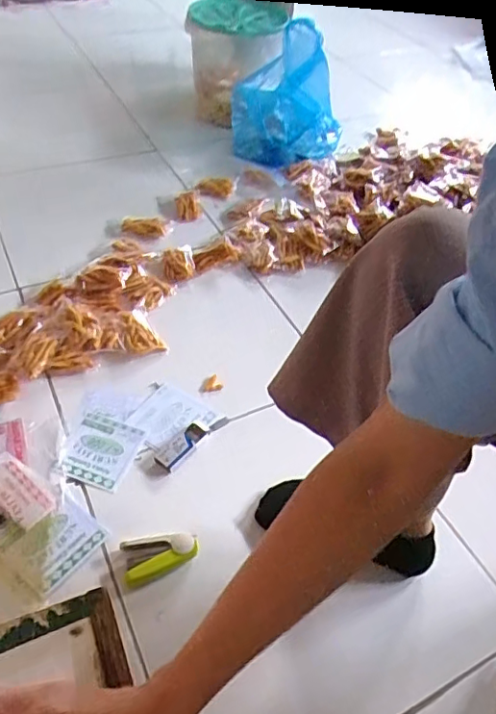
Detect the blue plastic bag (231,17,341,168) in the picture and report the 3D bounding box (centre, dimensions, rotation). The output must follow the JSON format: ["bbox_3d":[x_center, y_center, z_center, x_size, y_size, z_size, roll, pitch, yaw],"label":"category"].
[{"bbox_3d":[0.097,-0.606,1.247,0.247,0.215,0.304,9,47,3],"label":"blue plastic bag"}]

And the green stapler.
[{"bbox_3d":[-0.098,0.222,0.612,0.082,0.018,0.051,-10,49,-15],"label":"green stapler"}]

